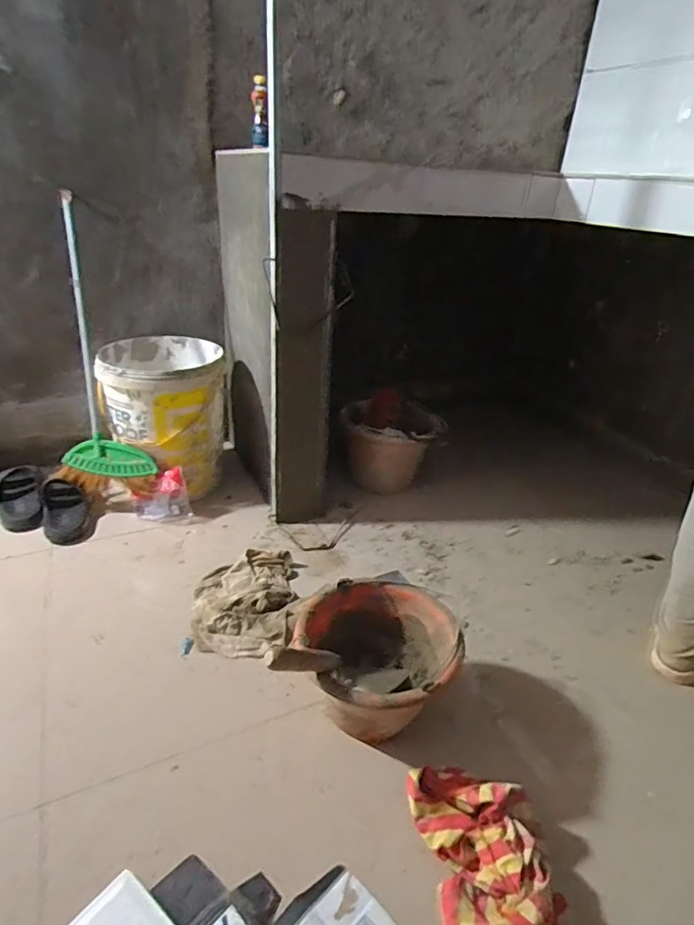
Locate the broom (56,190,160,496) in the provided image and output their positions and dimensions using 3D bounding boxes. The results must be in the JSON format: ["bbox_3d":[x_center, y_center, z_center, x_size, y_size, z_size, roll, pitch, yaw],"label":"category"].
[{"bbox_3d":[-0.617,-0.274,1.270,0.208,0.704,0.077,-8,9,-22],"label":"broom"}]

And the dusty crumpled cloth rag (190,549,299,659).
[{"bbox_3d":[-0.204,0.270,1.050,0.200,0.045,0.265,4,28,-1],"label":"dusty crumpled cloth rag"}]

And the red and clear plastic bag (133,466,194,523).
[{"bbox_3d":[-0.448,0.079,1.262,0.126,0.102,0.074,-8,31,-22],"label":"red and clear plastic bag"}]

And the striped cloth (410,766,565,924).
[{"bbox_3d":[0.181,0.503,0.636,0.157,0.076,0.267,-3,29,-13],"label":"striped cloth"}]

